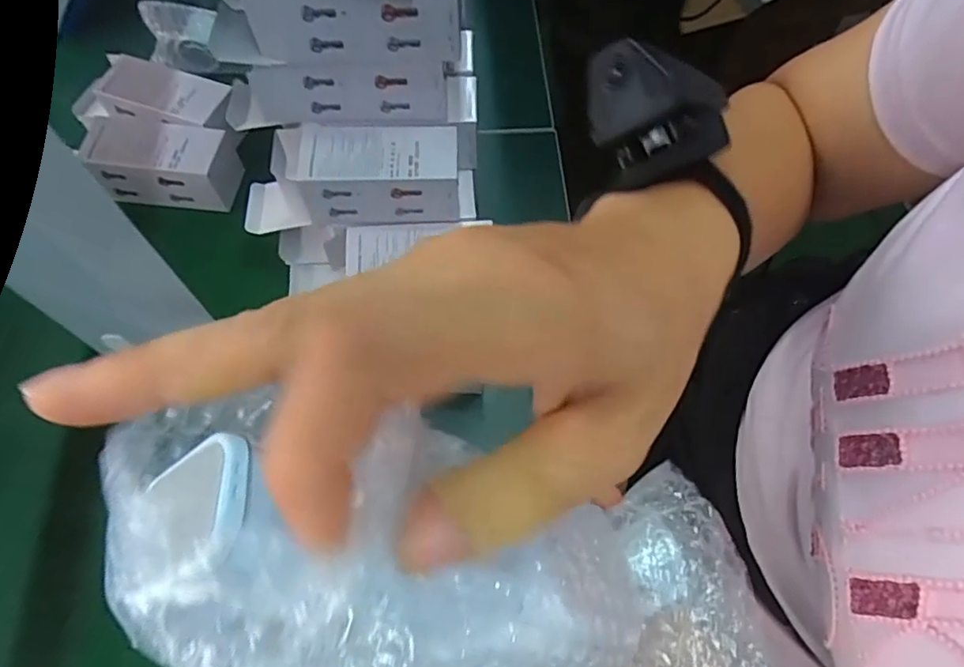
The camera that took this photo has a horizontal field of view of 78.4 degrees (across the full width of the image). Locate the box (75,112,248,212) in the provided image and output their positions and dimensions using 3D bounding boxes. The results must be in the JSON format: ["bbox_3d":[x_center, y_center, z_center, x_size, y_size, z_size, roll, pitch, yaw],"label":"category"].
[{"bbox_3d":[-0.386,-0.205,0.715,0.169,0.060,0.084,8,64,3],"label":"box"}]

